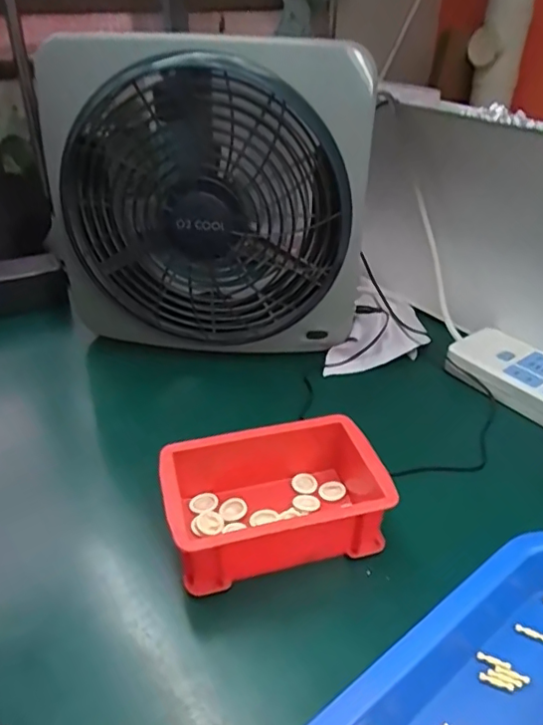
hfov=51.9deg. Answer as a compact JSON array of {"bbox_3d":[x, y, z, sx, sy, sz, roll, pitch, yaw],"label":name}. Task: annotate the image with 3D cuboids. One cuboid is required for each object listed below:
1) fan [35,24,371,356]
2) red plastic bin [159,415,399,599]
[{"bbox_3d":[-0.077,-0.148,0.549,0.328,0.287,0.072,4,34,5],"label":"fan"},{"bbox_3d":[0.004,0.096,0.397,0.145,0.056,0.090,-8,35,-12],"label":"red plastic bin"}]

